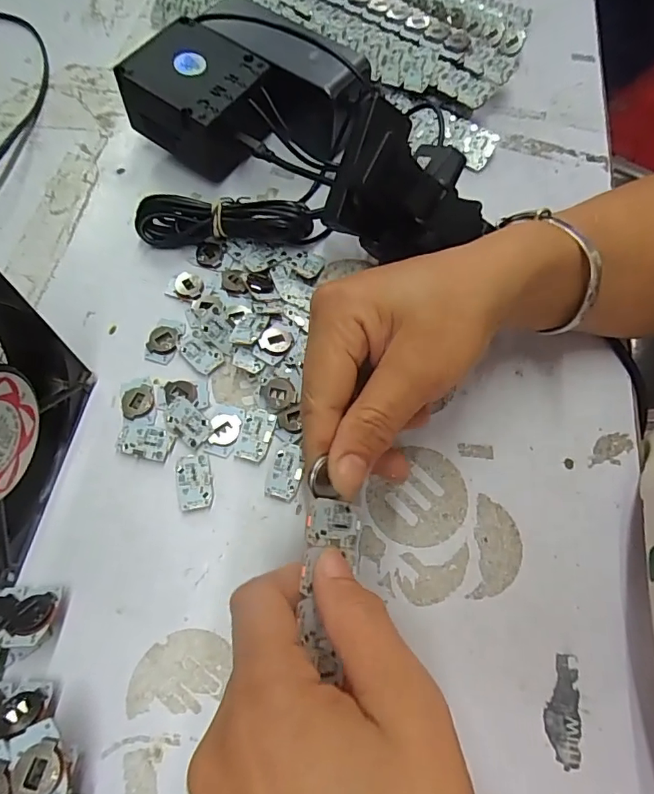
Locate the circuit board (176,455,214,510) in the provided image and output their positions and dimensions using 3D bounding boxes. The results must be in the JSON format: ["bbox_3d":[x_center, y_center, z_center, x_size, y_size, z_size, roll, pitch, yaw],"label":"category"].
[{"bbox_3d":[-0.072,0.046,0.267,0.018,0.004,0.030,-11,66,-7],"label":"circuit board"}]

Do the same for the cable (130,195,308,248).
[{"bbox_3d":[-0.067,-0.113,0.320,0.111,0.036,0.020,3,66,0],"label":"cable"}]

